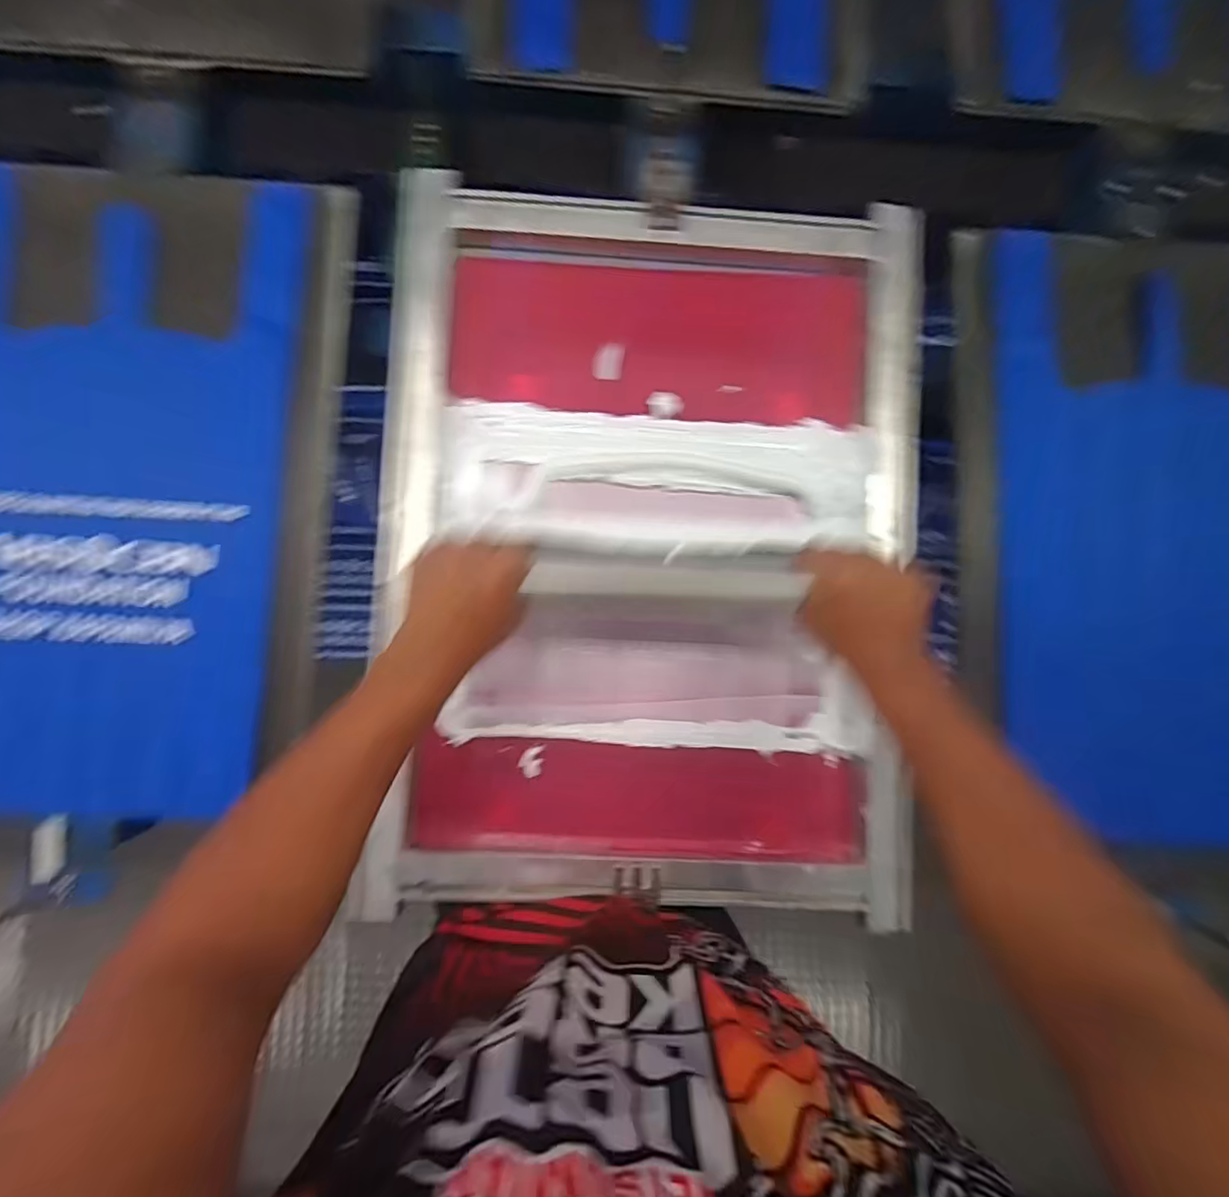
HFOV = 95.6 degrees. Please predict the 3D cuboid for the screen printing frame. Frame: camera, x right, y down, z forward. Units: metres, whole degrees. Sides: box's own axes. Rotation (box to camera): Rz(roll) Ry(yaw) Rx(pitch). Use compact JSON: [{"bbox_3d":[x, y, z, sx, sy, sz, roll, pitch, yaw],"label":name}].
[{"bbox_3d":[0.034,-0.050,0.514,0.476,0.040,0.632,3,87,-2],"label":"screen printing frame"}]

